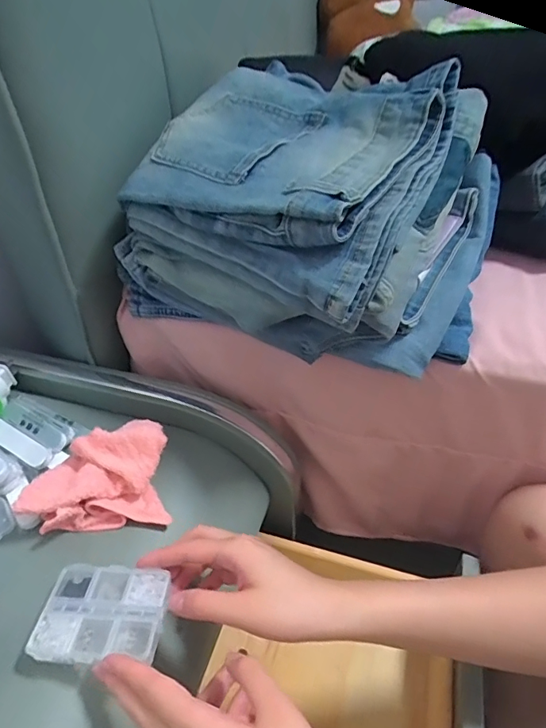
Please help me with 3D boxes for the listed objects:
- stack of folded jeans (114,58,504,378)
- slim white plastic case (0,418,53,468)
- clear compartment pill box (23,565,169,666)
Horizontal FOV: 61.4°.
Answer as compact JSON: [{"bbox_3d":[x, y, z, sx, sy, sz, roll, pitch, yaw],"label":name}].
[{"bbox_3d":[0.046,-0.140,0.425,0.300,0.177,0.247,25,47,29],"label":"stack of folded jeans"},{"bbox_3d":[-0.239,0.072,0.429,0.084,0.009,0.021,19,44,24],"label":"slim white plastic case"},{"bbox_3d":[-0.114,0.171,0.314,0.082,0.015,0.062,4,40,8],"label":"clear compartment pill box"}]

